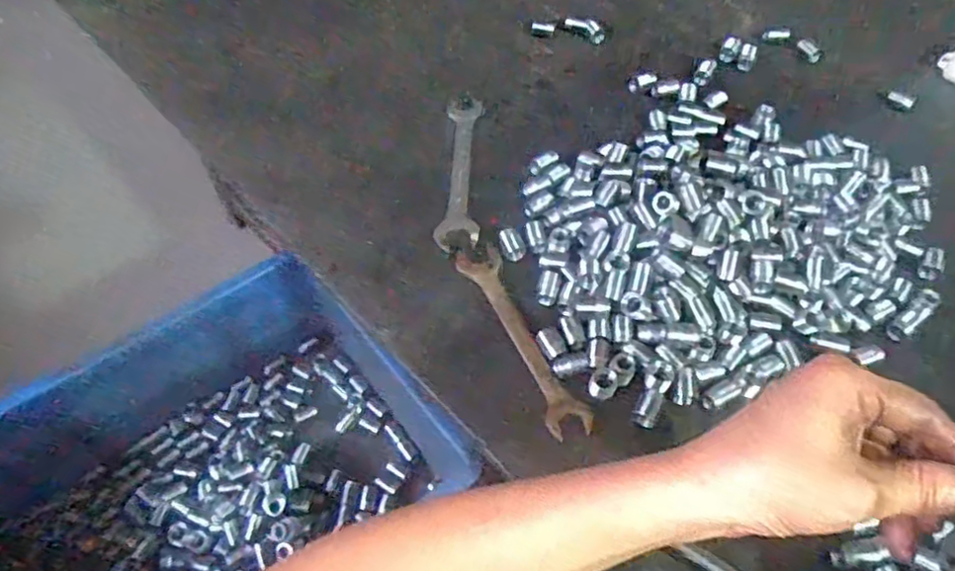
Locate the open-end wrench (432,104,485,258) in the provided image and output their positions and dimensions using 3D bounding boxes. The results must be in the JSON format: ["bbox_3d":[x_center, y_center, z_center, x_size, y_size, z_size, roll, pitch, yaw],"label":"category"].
[{"bbox_3d":[-0.013,-0.106,0.568,0.035,0.009,0.180,4,57,0],"label":"open-end wrench"}]

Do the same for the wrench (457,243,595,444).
[{"bbox_3d":[0.033,0.039,0.475,0.033,0.008,0.165,-21,60,-15],"label":"wrench"}]

